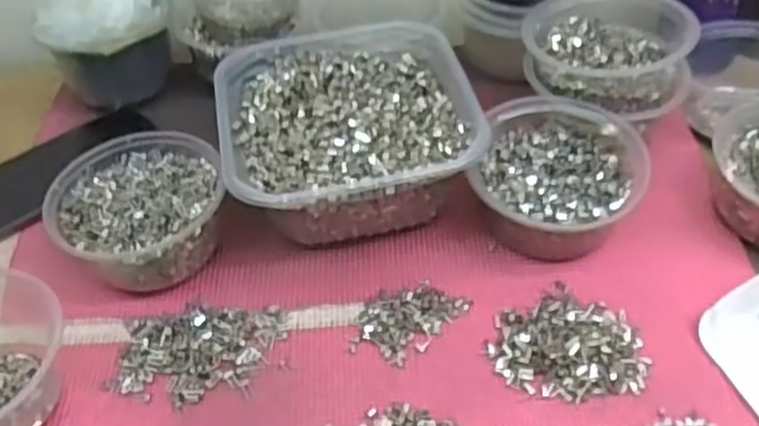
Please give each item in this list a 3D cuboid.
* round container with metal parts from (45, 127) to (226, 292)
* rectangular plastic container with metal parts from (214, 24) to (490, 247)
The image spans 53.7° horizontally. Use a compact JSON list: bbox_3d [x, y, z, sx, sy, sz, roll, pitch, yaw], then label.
[{"bbox_3d":[-0.159,0.000,0.513,0.108,0.057,0.112,-2,45,2],"label":"round container with metal parts"},{"bbox_3d":[-0.024,-0.055,0.545,0.171,0.075,0.178,-11,45,-6],"label":"rectangular plastic container with metal parts"}]

